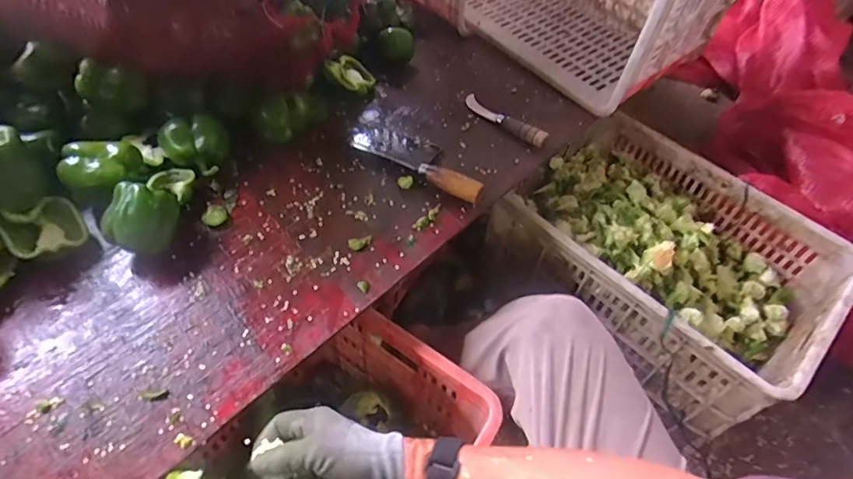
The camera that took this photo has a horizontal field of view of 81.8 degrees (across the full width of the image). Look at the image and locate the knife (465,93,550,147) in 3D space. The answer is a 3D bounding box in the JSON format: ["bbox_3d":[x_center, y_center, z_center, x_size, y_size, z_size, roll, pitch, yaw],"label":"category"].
[{"bbox_3d":[0.125,-0.201,0.804,0.031,0.029,0.172,-33,62,-27],"label":"knife"}]

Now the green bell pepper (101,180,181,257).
[{"bbox_3d":[-0.352,-0.022,0.611,0.069,0.076,0.087,11,52,3],"label":"green bell pepper"}]

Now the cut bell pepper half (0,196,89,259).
[{"bbox_3d":[-0.462,-0.014,0.594,0.079,0.039,0.076,37,57,23],"label":"cut bell pepper half"}]

